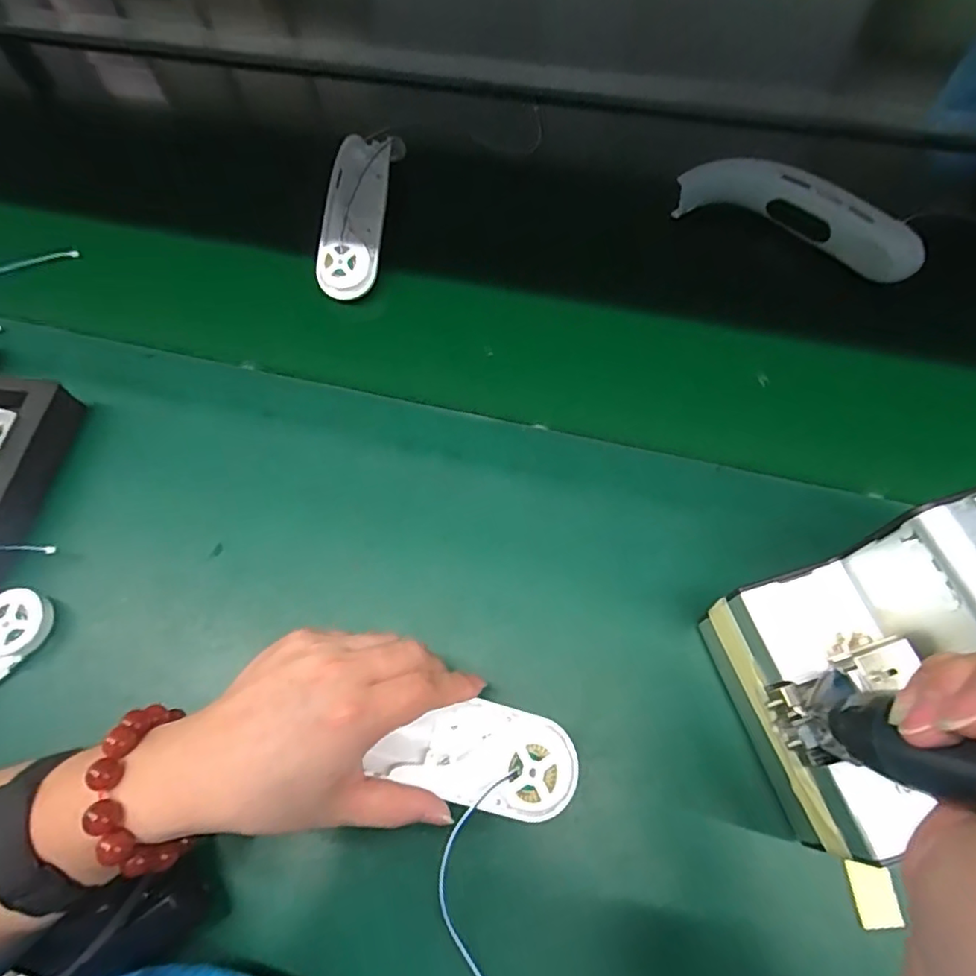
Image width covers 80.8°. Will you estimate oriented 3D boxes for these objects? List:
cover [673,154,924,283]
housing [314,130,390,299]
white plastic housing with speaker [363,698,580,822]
[{"bbox_3d":[0.264,-0.233,0.486,0.194,0.049,0.051,29,65,12],"label":"cover"},{"bbox_3d":[-0.118,-0.241,0.509,0.051,0.031,0.151,5,78,0],"label":"housing"},{"bbox_3d":[-0.003,0.145,0.314,0.105,0.020,0.052,12,62,4],"label":"white plastic housing with speaker"}]

